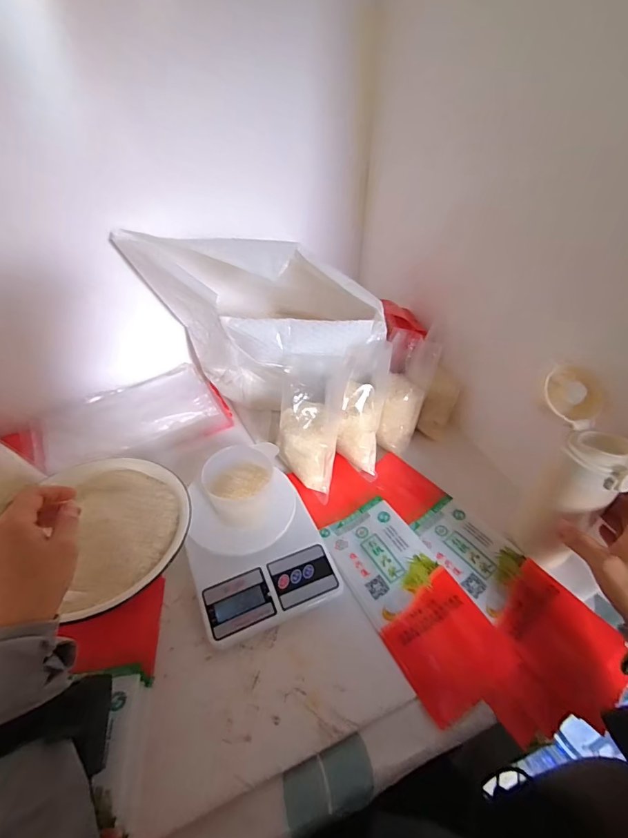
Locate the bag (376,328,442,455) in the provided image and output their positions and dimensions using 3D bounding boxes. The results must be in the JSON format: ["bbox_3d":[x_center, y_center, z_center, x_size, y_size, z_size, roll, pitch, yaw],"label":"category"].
[{"bbox_3d":[0.135,-0.037,0.612,0.064,0.175,0.058,13,9,14],"label":"bag"}]

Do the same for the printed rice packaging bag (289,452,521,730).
[{"bbox_3d":[0.087,0.166,0.495,0.104,0.012,0.310,-21,47,-21],"label":"printed rice packaging bag"}]

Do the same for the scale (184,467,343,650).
[{"bbox_3d":[-0.073,0.147,0.503,0.149,0.040,0.196,-17,45,-18],"label":"scale"}]

